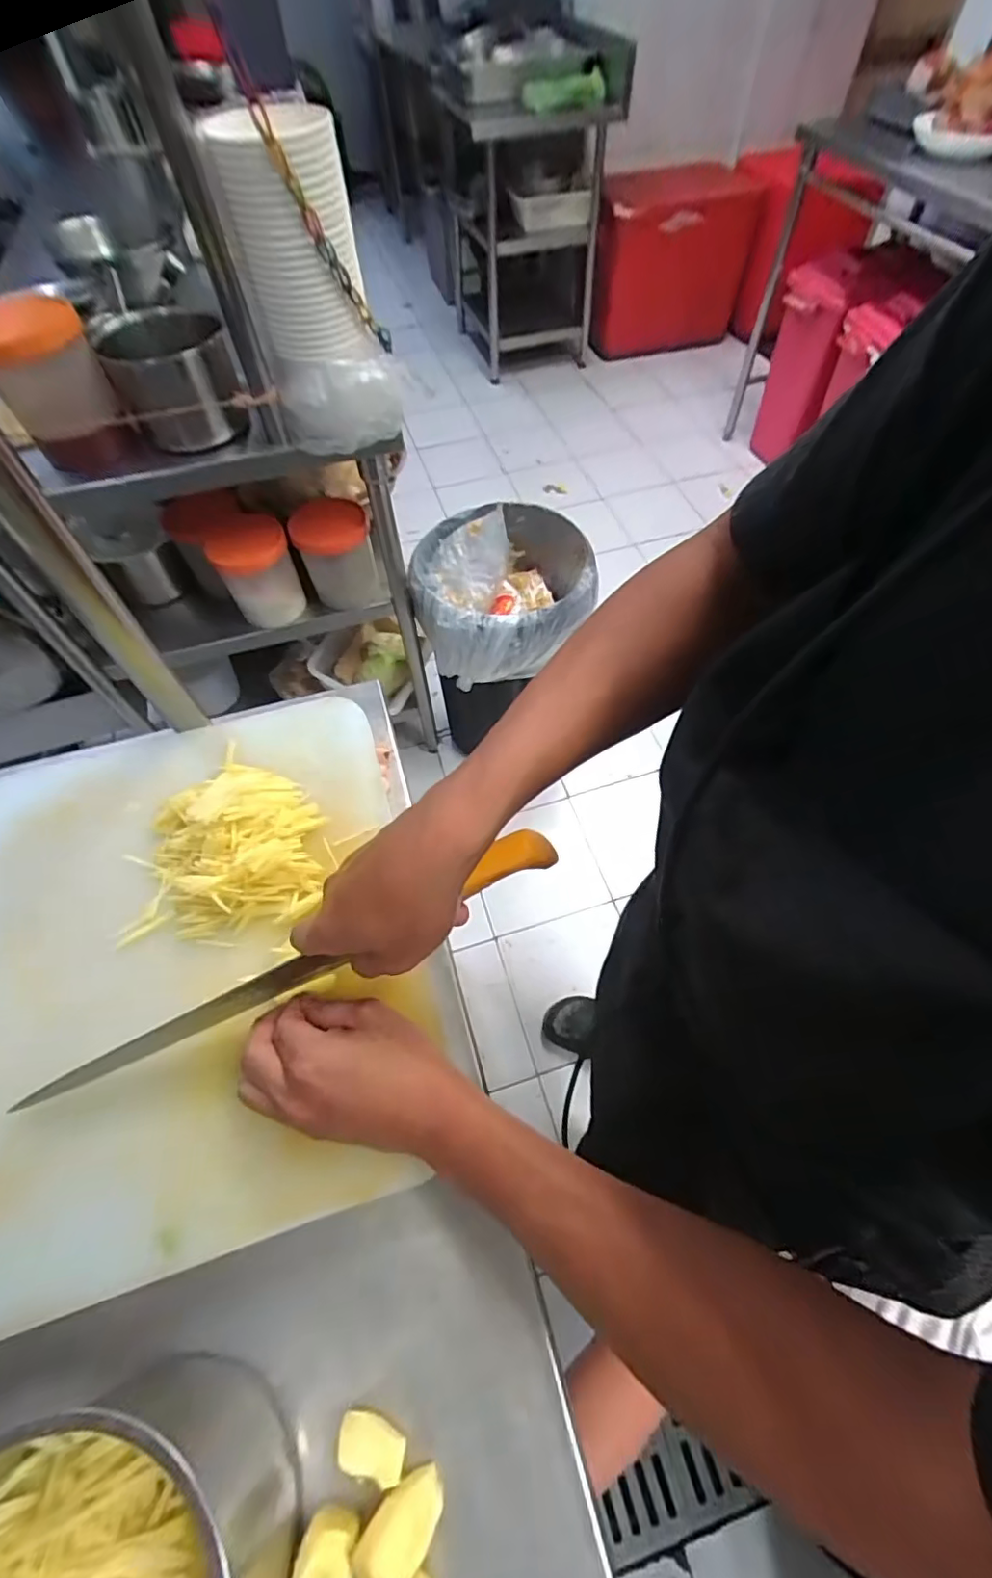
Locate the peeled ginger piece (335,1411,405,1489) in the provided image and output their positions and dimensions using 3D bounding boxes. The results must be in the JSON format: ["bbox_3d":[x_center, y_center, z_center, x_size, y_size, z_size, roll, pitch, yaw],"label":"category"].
[{"bbox_3d":[-0.064,0.339,0.288,0.035,0.020,0.017,14,60,9],"label":"peeled ginger piece"}]

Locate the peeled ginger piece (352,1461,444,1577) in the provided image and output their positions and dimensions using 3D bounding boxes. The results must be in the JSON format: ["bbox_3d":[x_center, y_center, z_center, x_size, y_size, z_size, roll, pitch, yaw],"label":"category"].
[{"bbox_3d":[-0.046,0.356,0.266,0.043,0.021,0.025,-38,65,-20],"label":"peeled ginger piece"}]

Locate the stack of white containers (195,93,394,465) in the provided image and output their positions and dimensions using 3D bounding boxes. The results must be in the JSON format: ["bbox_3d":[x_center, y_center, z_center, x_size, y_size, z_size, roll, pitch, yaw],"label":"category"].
[{"bbox_3d":[-0.226,-0.607,0.692,0.150,0.309,0.123,-15,60,-8],"label":"stack of white containers"}]

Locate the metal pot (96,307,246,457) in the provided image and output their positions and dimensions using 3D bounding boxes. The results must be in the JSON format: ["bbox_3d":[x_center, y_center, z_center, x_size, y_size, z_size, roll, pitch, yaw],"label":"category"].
[{"bbox_3d":[-0.453,-0.582,0.795,0.156,0.117,0.196,-20,61,-11],"label":"metal pot"}]

